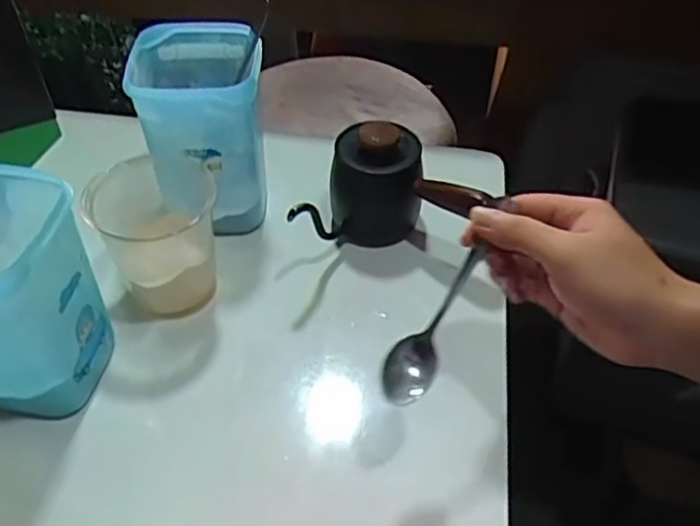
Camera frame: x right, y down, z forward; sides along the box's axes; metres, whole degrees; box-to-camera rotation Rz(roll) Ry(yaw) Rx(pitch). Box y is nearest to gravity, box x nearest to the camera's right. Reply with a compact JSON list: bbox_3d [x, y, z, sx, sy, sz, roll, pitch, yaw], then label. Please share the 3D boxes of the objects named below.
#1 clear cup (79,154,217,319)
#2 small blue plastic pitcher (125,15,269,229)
[{"bbox_3d":[-0.143,-0.026,0.517,0.078,0.102,0.093,1,48,0],"label":"clear cup"},{"bbox_3d":[-0.118,-0.109,0.562,0.098,0.141,0.097,-8,49,-8],"label":"small blue plastic pitcher"}]

